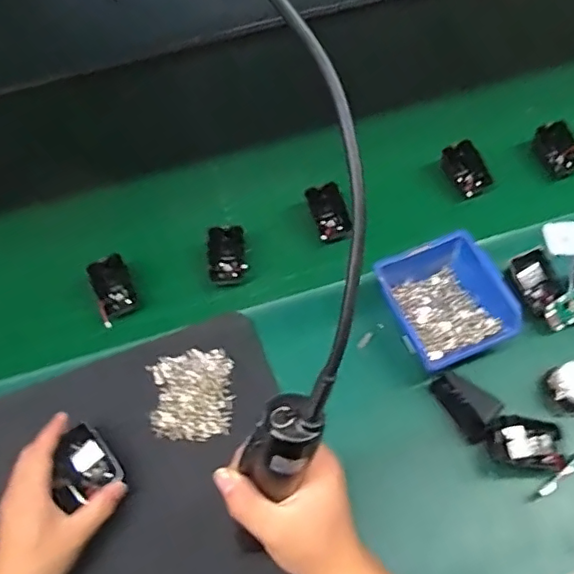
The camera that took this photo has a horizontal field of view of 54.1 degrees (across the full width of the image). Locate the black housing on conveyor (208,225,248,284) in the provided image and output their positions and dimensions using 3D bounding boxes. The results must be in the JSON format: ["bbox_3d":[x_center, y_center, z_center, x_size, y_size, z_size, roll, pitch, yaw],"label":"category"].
[{"bbox_3d":[-0.070,-0.034,0.663,0.048,0.039,0.066,-6,58,0],"label":"black housing on conveyor"}]

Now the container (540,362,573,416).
[{"bbox_3d":[0.283,0.100,0.552,0.049,0.030,0.044,-8,58,-1],"label":"container"}]

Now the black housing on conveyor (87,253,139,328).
[{"bbox_3d":[-0.199,0.004,0.649,0.042,0.039,0.070,-20,59,-8],"label":"black housing on conveyor"}]

